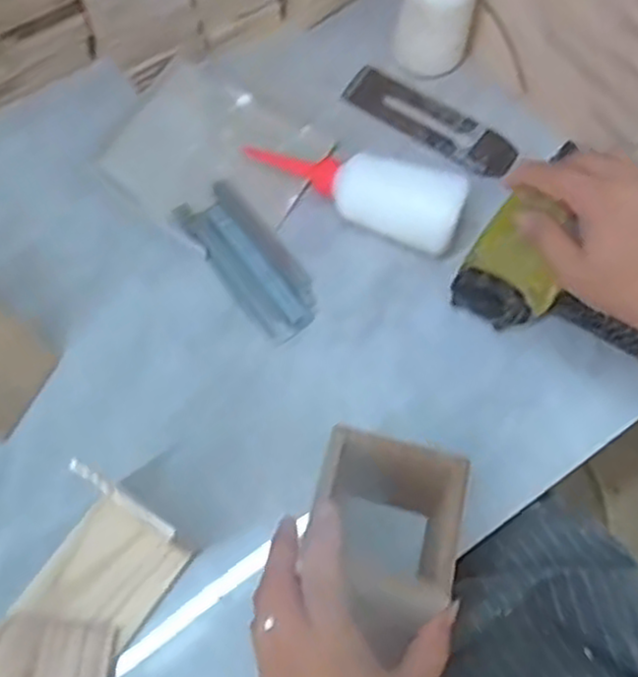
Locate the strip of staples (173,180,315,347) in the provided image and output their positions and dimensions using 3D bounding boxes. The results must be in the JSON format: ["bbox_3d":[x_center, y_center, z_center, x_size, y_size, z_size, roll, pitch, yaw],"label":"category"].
[{"bbox_3d":[-0.053,-0.064,0.586,0.054,0.011,0.138,-35,74,-14],"label":"strip of staples"}]

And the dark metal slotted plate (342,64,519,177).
[{"bbox_3d":[0.095,-0.187,0.648,0.154,0.009,0.045,31,76,12],"label":"dark metal slotted plate"}]

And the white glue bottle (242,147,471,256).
[{"bbox_3d":[0.026,-0.116,0.590,0.172,0.047,0.053,18,70,5],"label":"white glue bottle"}]

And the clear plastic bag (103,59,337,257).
[{"bbox_3d":[-0.084,-0.149,0.615,0.148,0.015,0.147,34,74,3],"label":"clear plastic bag"}]

